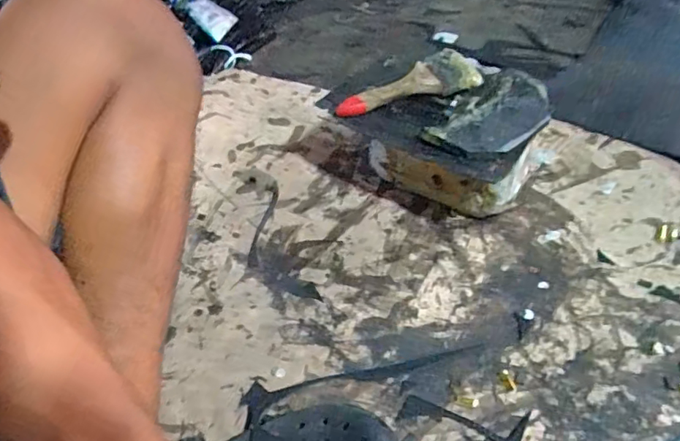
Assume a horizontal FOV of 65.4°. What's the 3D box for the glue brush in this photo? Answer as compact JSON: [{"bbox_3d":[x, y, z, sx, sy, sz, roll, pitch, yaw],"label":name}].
[{"bbox_3d":[0.077,-0.149,0.605,0.160,0.025,0.066,-23,50,-14],"label":"glue brush"}]

